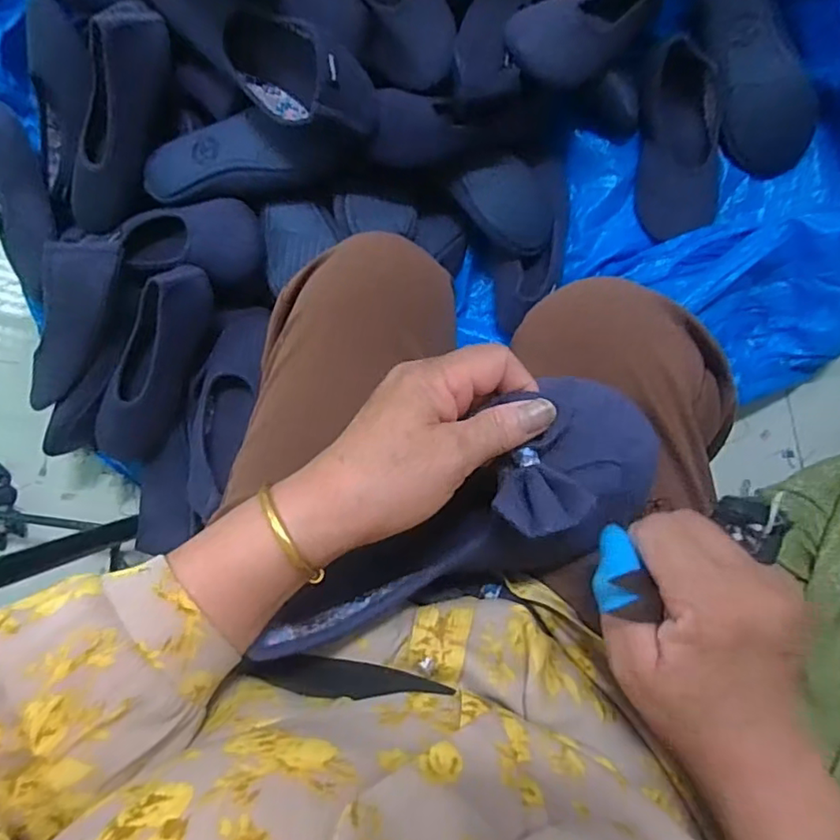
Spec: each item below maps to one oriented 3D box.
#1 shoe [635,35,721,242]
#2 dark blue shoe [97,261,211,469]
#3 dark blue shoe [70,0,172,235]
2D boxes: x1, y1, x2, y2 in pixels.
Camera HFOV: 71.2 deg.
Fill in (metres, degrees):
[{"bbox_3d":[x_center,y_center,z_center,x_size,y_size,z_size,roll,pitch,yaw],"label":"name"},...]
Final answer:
[{"bbox_3d":[0.329,-0.346,0.731,0.105,0.066,0.225,2,91,6],"label":"shoe"},{"bbox_3d":[-0.321,-0.062,0.712,0.086,0.077,0.262,30,108,5],"label":"dark blue shoe"},{"bbox_3d":[-0.362,-0.341,0.689,0.095,0.076,0.263,32,117,4],"label":"dark blue shoe"}]

